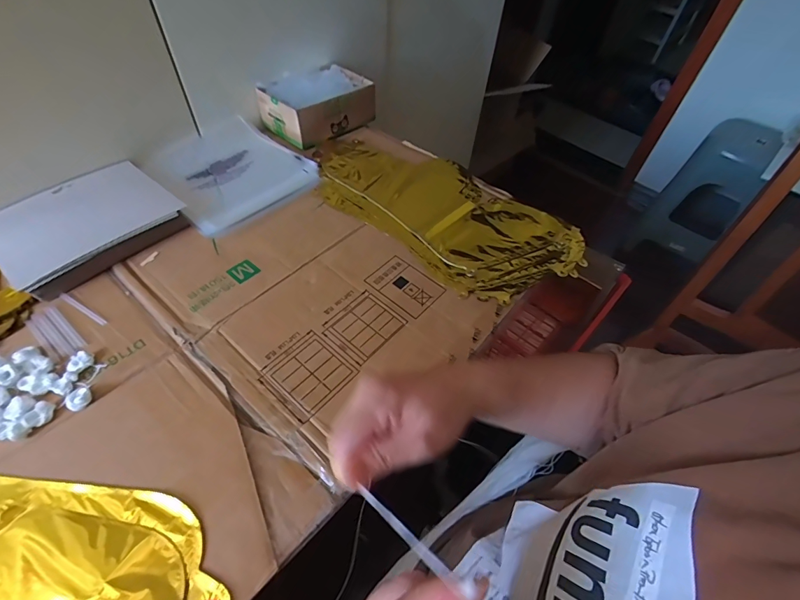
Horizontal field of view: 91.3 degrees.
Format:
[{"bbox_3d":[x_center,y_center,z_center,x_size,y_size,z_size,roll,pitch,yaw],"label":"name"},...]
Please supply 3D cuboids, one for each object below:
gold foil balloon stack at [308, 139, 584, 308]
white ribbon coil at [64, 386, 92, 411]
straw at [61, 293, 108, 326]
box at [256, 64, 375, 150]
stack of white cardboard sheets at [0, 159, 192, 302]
[{"bbox_3d":[0.057,-0.146,0.622,0.433,0.034,0.232,37,57,21],"label":"gold foil balloon stack"},{"bbox_3d":[-0.318,0.098,0.387,0.022,0.007,0.021,3,52,-4],"label":"white ribbon coil"},{"bbox_3d":[-0.374,0.010,0.461,0.079,0.004,0.008,27,54,15],"label":"straw"},{"bbox_3d":[-0.151,-0.366,0.732,0.186,0.067,0.139,-34,62,-28],"label":"box"},{"bbox_3d":[-0.418,-0.106,0.521,0.164,0.025,0.200,35,56,20],"label":"stack of white cardboard sheets"}]

